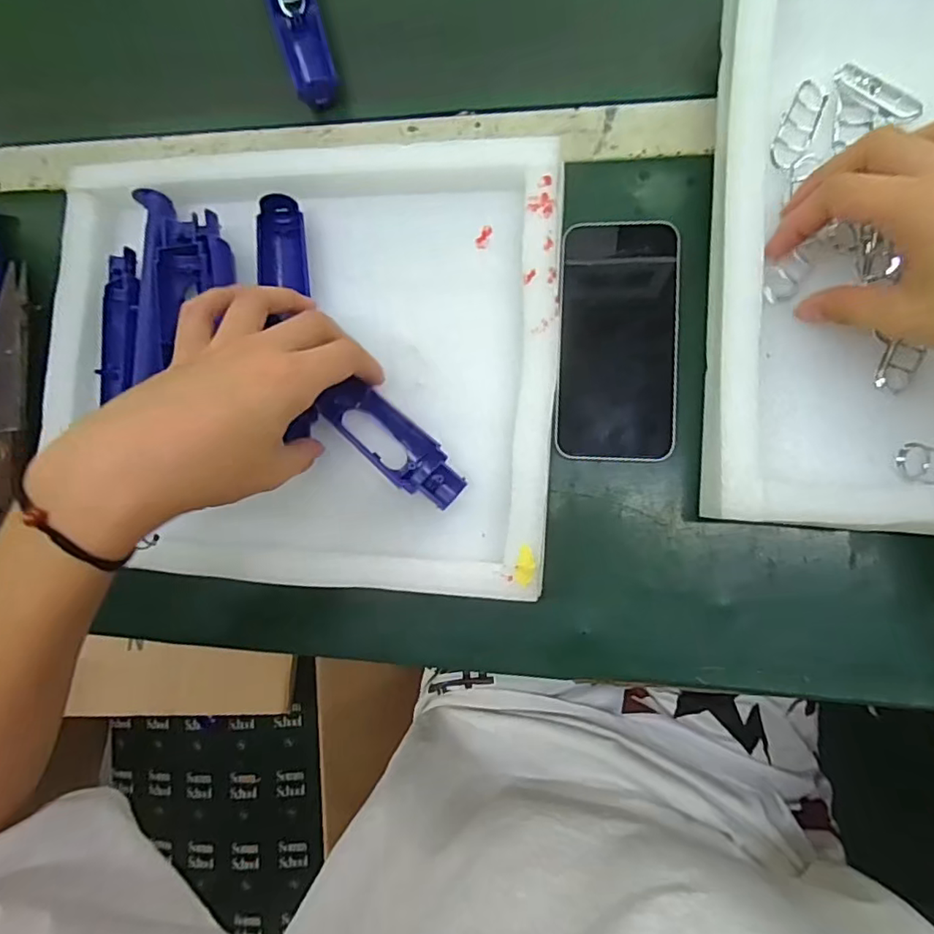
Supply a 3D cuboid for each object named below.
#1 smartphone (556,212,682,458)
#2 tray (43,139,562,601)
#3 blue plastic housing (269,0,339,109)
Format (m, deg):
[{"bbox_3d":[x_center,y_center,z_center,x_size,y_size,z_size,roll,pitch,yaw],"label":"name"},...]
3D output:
[{"bbox_3d":[0.099,-0.085,0.372,0.076,0.012,0.159,2,85,9],"label":"smartphone"},{"bbox_3d":[-0.117,-0.075,0.379,0.344,0.044,0.291,3,84,7],"label":"tray"},{"bbox_3d":[-0.133,-0.355,0.428,0.034,0.017,0.162,-19,82,7],"label":"blue plastic housing"}]

